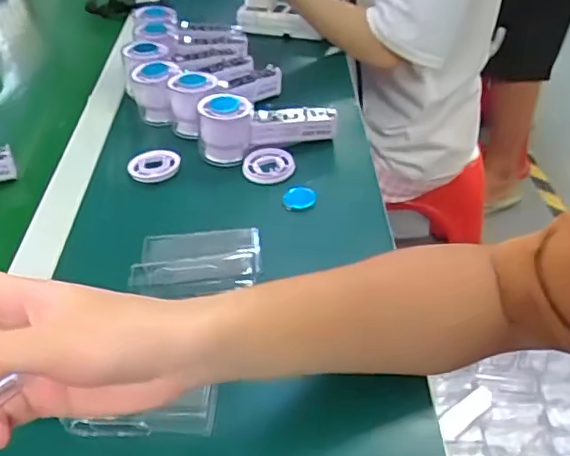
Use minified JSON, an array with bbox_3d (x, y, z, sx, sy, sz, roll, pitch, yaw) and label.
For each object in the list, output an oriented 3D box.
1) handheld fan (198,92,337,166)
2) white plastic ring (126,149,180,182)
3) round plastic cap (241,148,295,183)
[{"bbox_3d":[-0.018,-0.114,0.604,0.147,0.058,0.044,-13,42,-8],"label":"handheld fan"},{"bbox_3d":[-0.138,-0.066,0.599,0.054,0.008,0.049,-17,44,-15],"label":"white plastic ring"},{"bbox_3d":[-0.016,-0.065,0.588,0.054,0.007,0.052,-14,42,-9],"label":"round plastic cap"}]

